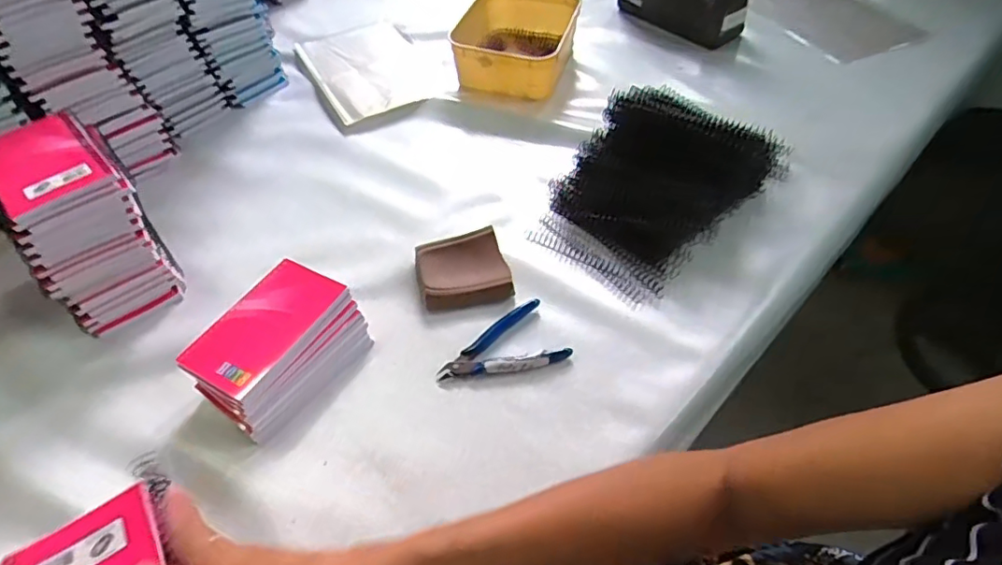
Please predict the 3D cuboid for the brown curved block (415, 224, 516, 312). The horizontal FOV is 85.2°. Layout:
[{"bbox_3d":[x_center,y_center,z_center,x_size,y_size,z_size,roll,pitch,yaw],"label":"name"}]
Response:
[{"bbox_3d":[-0.039,-0.011,0.546,0.086,0.024,0.086,-15,51,-12],"label":"brown curved block"}]

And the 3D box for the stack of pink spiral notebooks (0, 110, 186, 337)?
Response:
[{"bbox_3d":[-0.398,-0.061,0.528,0.095,0.138,0.141,-29,55,-22],"label":"stack of pink spiral notebooks"}]

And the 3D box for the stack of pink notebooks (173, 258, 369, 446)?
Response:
[{"bbox_3d":[-0.195,0.058,0.484,0.105,0.052,0.135,26,55,21],"label":"stack of pink notebooks"}]

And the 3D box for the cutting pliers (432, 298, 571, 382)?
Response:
[{"bbox_3d":[-0.002,0.061,0.495,0.113,0.010,0.071,-22,53,-17],"label":"cutting pliers"}]

